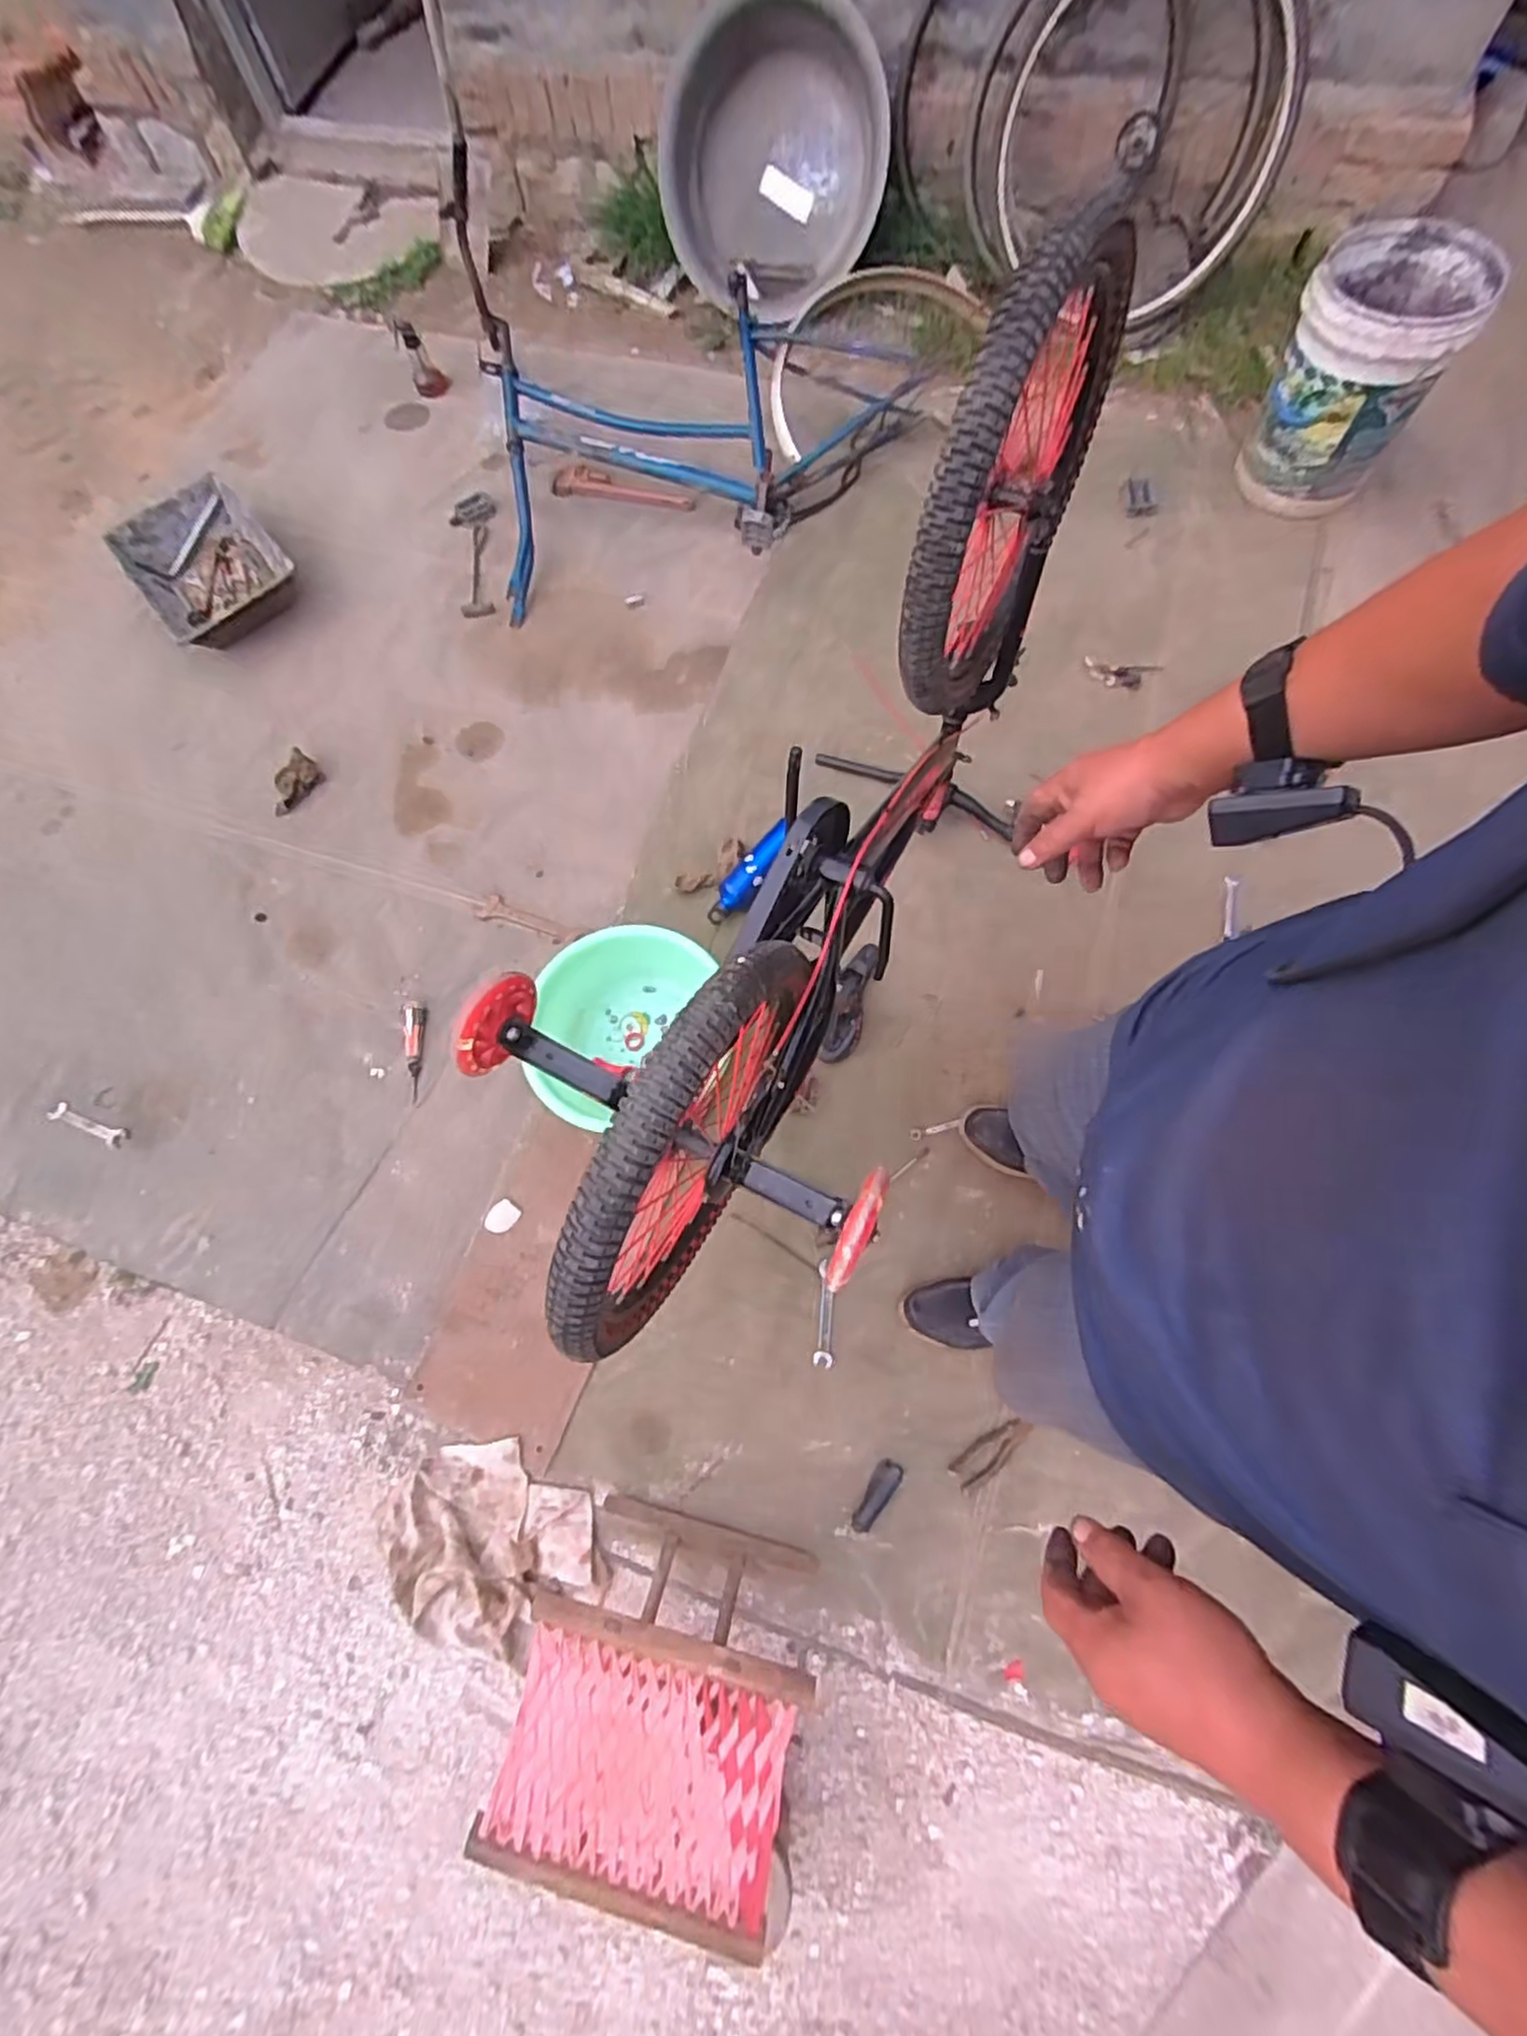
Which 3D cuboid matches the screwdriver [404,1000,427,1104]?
[{"bbox_3d":[-0.647,0.055,1.372,0.038,0.025,0.207,-13,70,-5],"label":"screwdriver"}]

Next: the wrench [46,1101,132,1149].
[{"bbox_3d":[-1.233,0.195,1.347,0.158,0.005,0.039,20,71,8],"label":"wrench"}]

